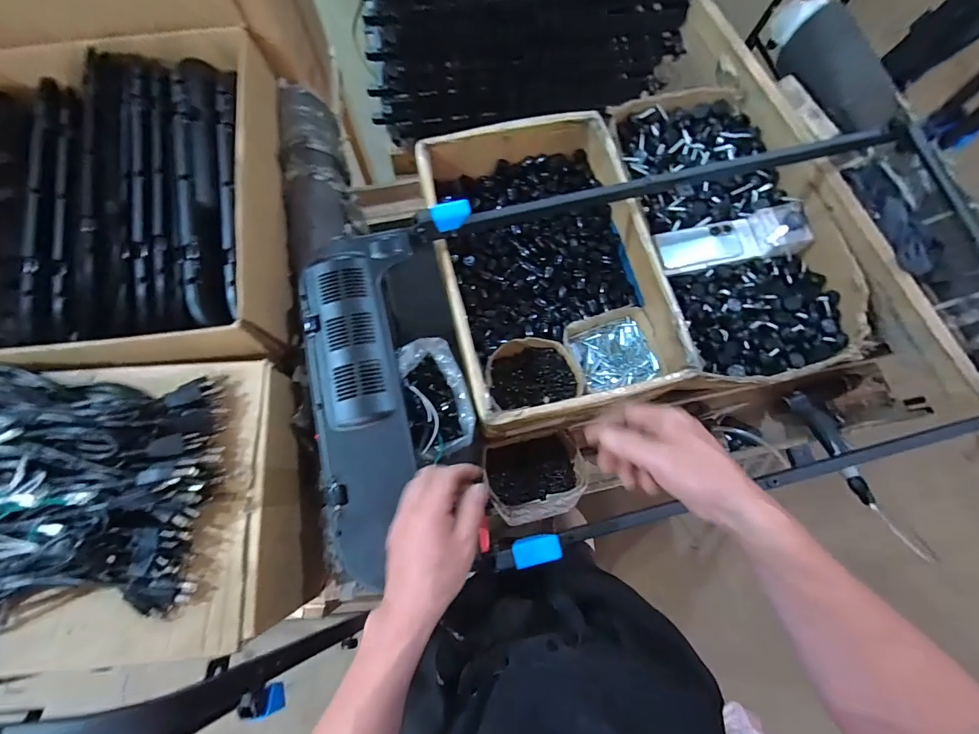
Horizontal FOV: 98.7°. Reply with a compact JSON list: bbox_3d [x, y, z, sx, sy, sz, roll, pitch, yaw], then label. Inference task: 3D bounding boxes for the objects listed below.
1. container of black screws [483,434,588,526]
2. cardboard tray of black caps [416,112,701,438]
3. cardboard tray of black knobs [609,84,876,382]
[{"bbox_3d":[0.080,0.195,0.732,0.170,0.080,0.140,-12,75,-4],"label":"container of black screws"},{"bbox_3d":[0.097,-0.174,0.762,0.346,0.159,0.525,-13,75,-4],"label":"cardboard tray of black caps"},{"bbox_3d":[0.464,-0.275,0.798,0.325,0.098,0.590,-19,75,-6],"label":"cardboard tray of black knobs"}]

